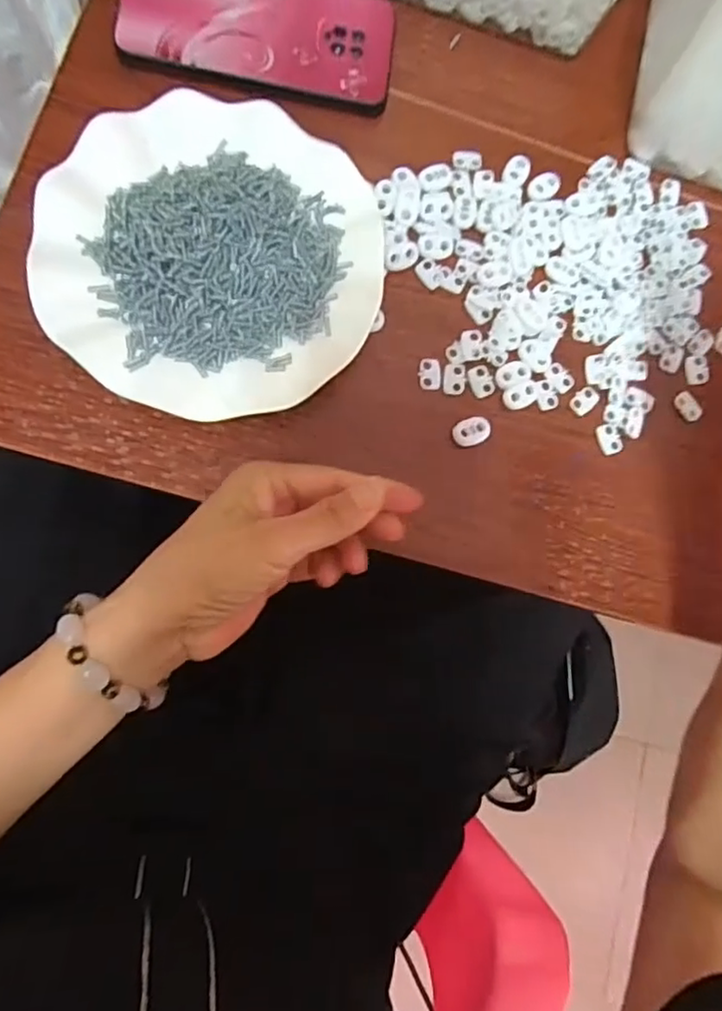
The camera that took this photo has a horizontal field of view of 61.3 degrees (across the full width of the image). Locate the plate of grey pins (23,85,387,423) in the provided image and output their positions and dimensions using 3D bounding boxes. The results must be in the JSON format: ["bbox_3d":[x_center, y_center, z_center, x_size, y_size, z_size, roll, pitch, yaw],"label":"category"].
[{"bbox_3d":[-0.082,-0.139,0.345,0.179,0.024,0.182,1,85,-8],"label":"plate of grey pins"}]

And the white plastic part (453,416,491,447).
[{"bbox_3d":[0.066,-0.044,0.364,0.023,0.004,0.016,-24,89,-10],"label":"white plastic part"}]

